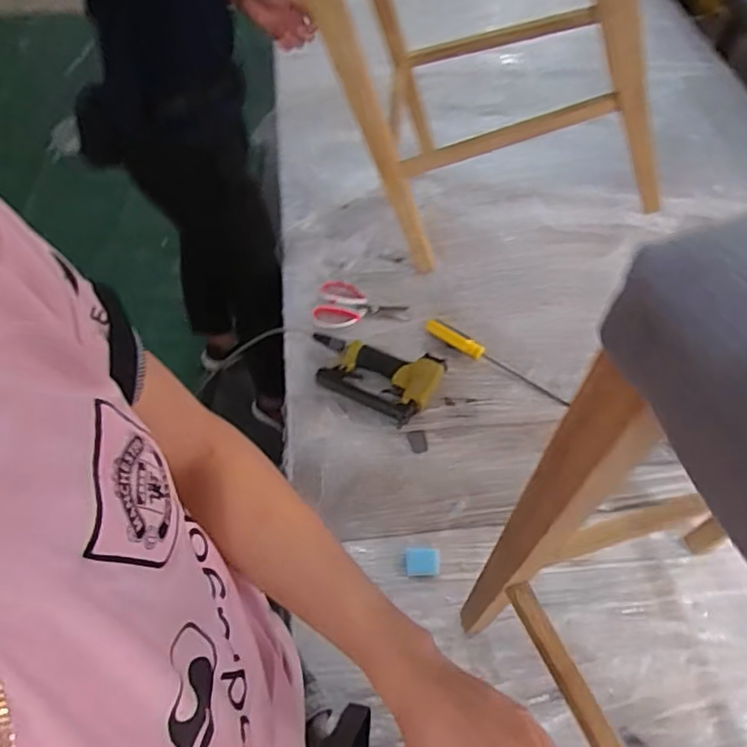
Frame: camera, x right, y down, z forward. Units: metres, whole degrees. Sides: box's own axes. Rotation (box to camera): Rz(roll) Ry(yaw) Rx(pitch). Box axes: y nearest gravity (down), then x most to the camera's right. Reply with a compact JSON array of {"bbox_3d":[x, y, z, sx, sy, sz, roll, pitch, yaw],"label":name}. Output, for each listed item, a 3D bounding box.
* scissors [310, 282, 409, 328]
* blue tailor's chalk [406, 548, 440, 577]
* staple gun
[{"bbox_3d":[-0.025,-0.123,1.144,0.175,0.010,0.113,10,57,8],"label":"scissors"},{"bbox_3d":[0.071,0.272,0.869,0.047,0.016,0.040,0,56,1],"label":"blue tailor's chalk"},{"bbox_3d":[-0.009,-0.002,1.027,0.241,0.040,0.126,19,59,14],"label":"staple gun"}]

